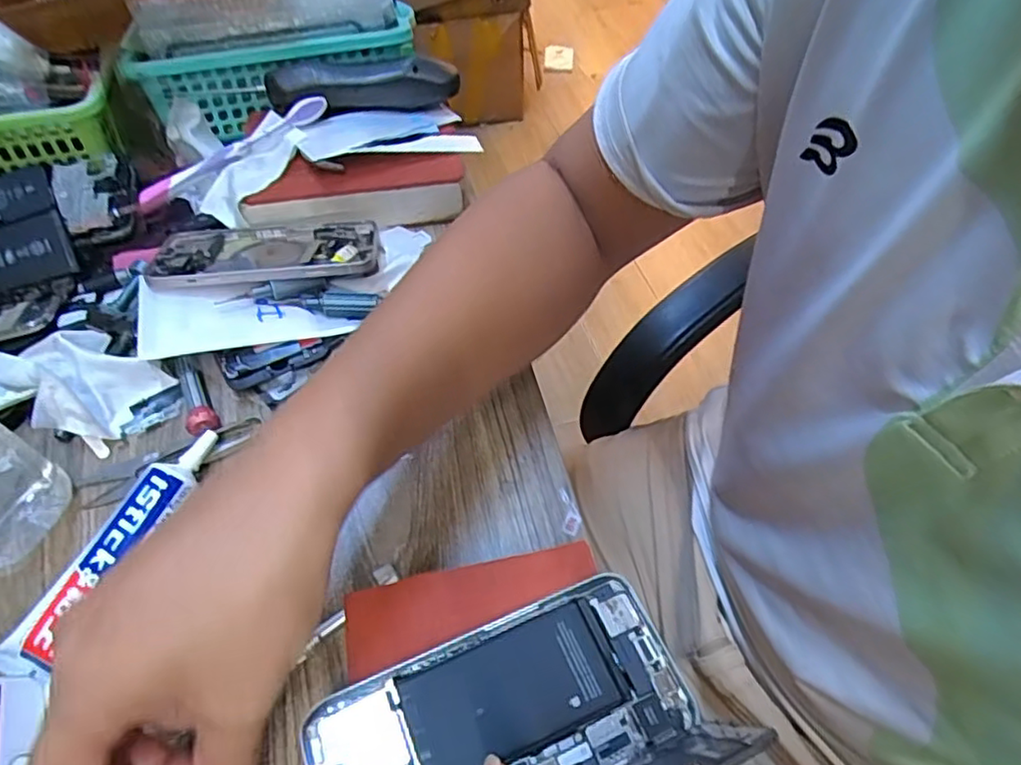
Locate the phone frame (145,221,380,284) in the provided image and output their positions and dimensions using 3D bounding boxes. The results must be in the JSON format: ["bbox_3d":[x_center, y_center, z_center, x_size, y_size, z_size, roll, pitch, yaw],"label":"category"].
[{"bbox_3d":[-0.165,-0.089,0.438,0.146,0.012,0.074,-3,37,-2],"label":"phone frame"}]

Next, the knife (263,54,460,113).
[{"bbox_3d":[-0.114,-0.229,0.486,0.141,0.033,0.042,-10,55,-7],"label":"knife"}]

